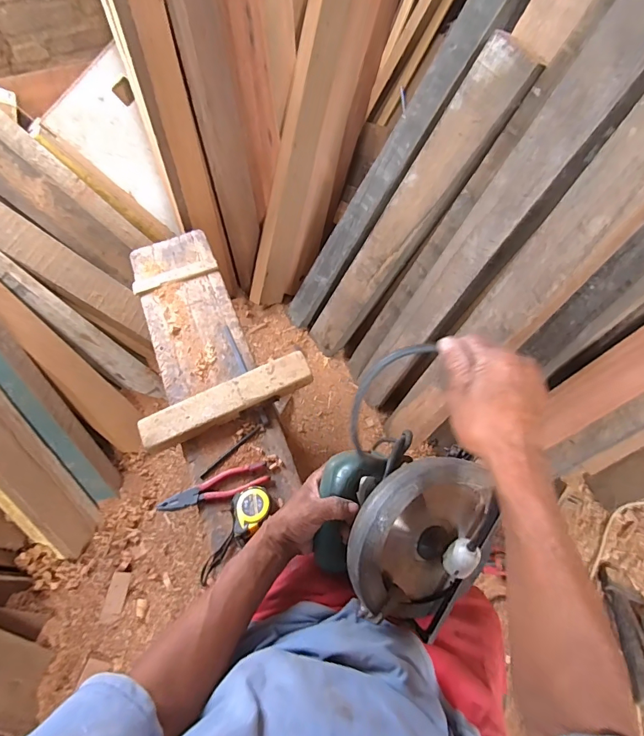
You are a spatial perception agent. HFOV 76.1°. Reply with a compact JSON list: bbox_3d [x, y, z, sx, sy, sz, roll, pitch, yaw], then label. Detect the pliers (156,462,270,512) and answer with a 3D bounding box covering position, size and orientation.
[{"bbox_3d":[-0.187,0.206,0.709,0.188,0.018,0.043,-13,64,-9],"label":"pliers"}]

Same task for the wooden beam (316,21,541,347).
[{"bbox_3d":[0.201,-0.349,1.145,0.093,0.958,0.126,-6,60,-30],"label":"wooden beam"}]

